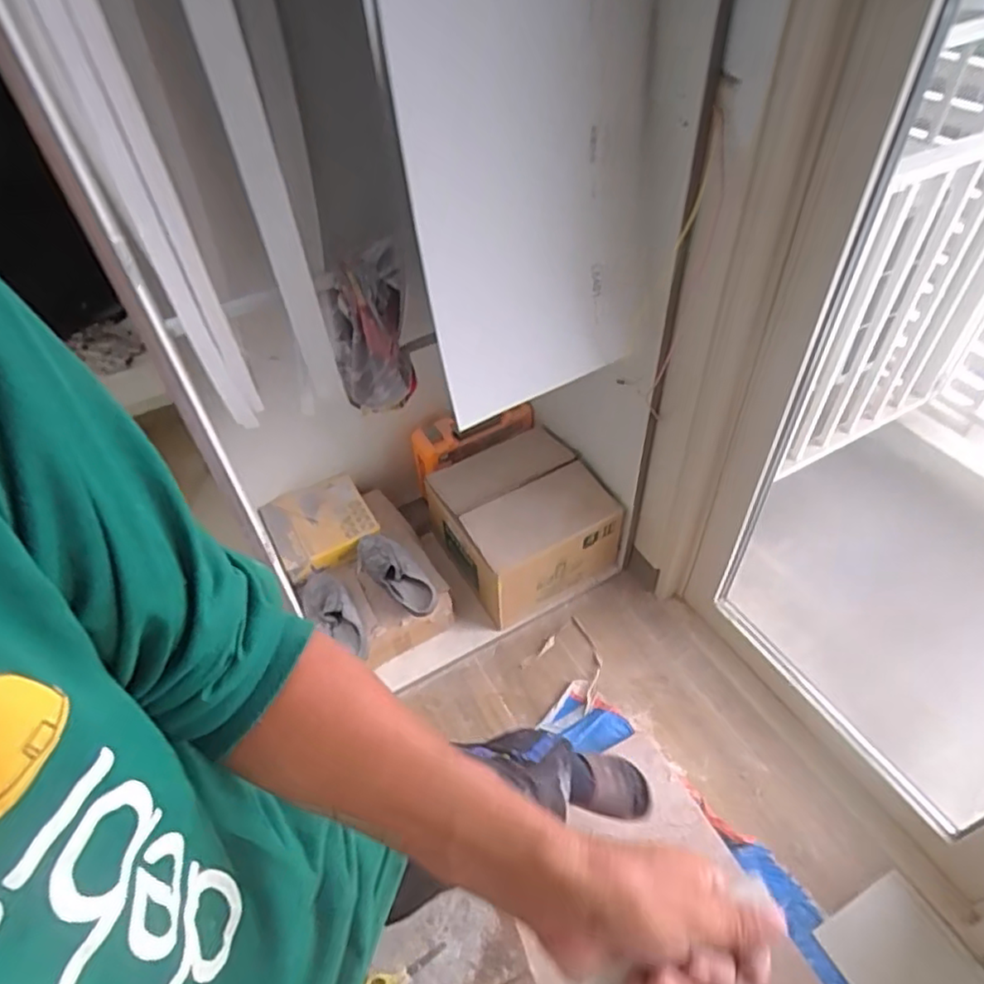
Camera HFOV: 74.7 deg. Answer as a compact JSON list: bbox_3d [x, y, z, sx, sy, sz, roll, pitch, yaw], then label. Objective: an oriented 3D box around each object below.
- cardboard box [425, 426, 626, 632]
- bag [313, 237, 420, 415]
[{"bbox_3d":[0.071,0.062,1.592,0.367,0.245,0.365,-25,51,-20],"label":"cardboard box"},{"bbox_3d":[-0.210,-0.275,1.125,0.136,0.282,0.090,-12,48,-9],"label":"bag"}]

